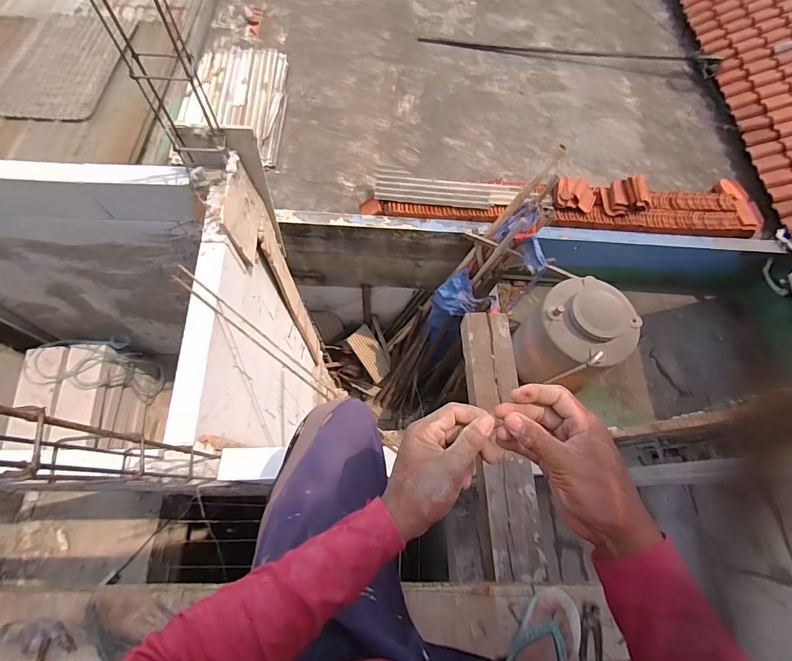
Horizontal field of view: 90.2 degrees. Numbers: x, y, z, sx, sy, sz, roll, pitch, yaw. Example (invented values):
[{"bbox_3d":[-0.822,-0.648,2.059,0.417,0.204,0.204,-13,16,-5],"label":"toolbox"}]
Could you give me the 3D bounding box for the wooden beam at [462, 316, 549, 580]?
[{"bbox_3d":[0.248,0.248,0.975,0.136,0.061,0.628,-1,68,-3],"label":"wooden beam"}]

